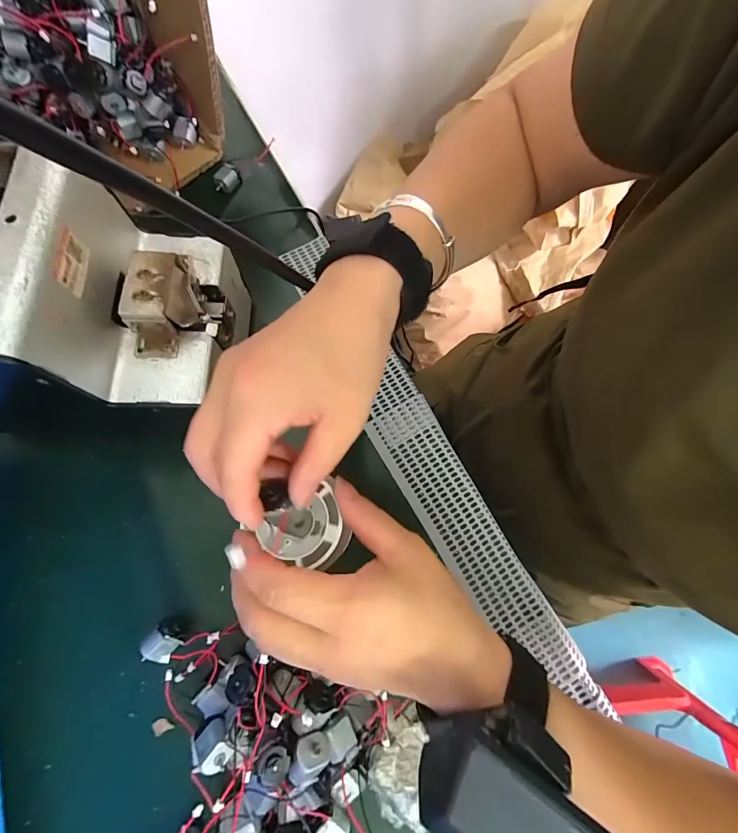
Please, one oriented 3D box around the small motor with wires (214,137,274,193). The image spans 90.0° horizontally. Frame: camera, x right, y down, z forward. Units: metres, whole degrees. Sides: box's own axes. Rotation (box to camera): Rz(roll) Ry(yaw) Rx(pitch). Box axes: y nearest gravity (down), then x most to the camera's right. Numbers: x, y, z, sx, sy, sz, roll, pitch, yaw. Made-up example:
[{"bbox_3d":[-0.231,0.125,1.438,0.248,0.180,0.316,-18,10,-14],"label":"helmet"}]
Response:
[{"bbox_3d":[-0.120,-0.244,0.359,0.018,0.015,0.072,42,79,10],"label":"small motor with wires"}]

